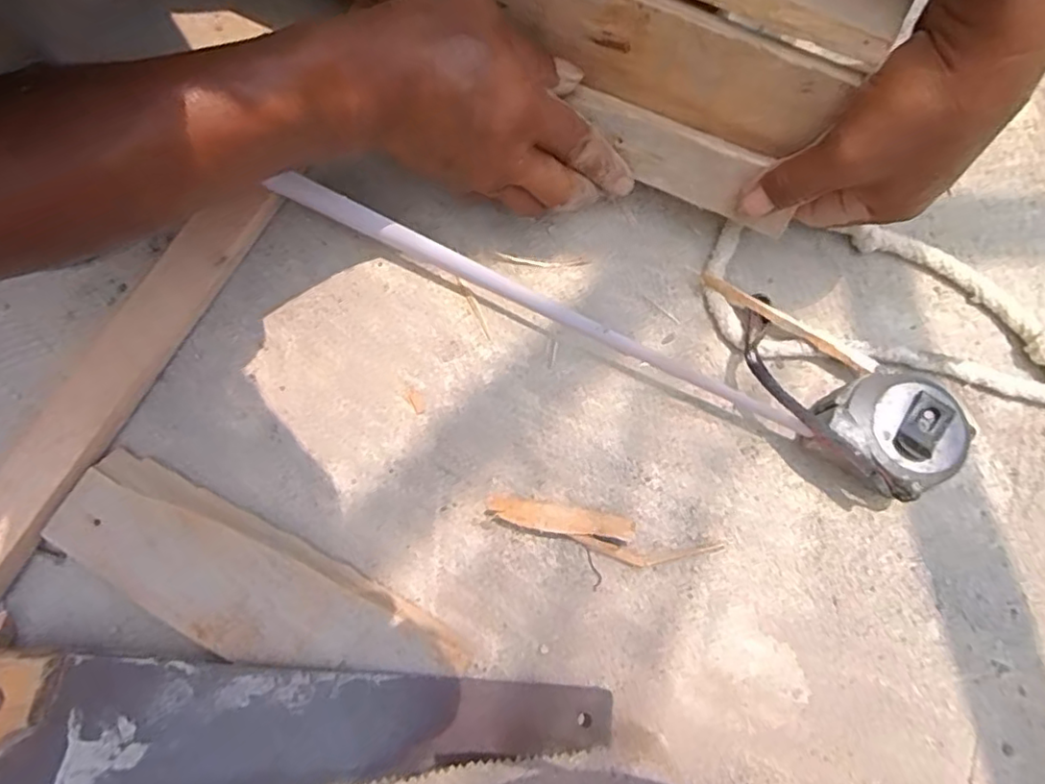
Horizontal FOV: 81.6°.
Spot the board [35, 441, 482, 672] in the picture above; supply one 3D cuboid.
[{"bbox_3d":[-0.139,0.100,0.308,0.216,0.016,0.061,25,76,7],"label":"board"}]

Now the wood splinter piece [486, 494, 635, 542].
[{"bbox_3d":[0.019,0.067,0.317,0.076,0.016,0.015,11,75,3],"label":"wood splinter piece"}]

